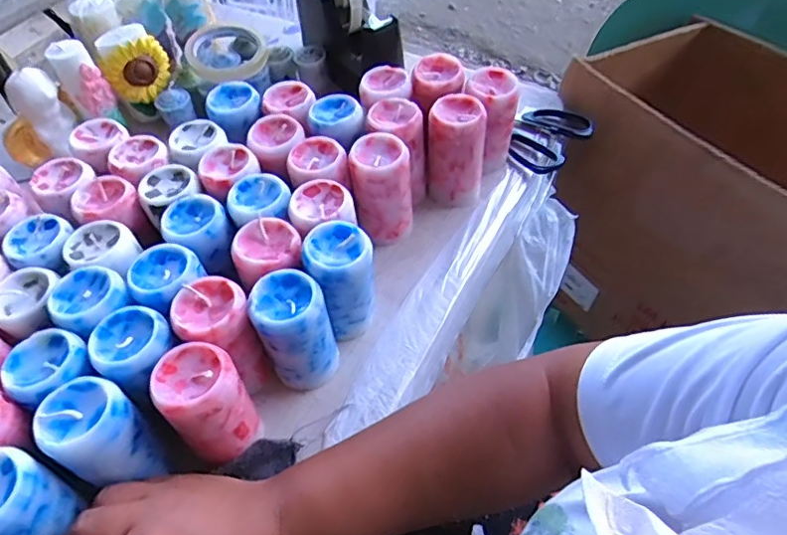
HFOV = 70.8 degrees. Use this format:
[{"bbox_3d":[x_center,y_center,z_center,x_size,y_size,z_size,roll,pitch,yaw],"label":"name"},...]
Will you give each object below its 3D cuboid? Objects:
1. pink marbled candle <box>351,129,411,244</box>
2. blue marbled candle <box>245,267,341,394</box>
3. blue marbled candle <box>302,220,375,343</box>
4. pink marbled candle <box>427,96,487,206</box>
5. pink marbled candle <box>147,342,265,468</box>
[{"bbox_3d":[-0.010,-0.068,0.497,0.051,0.091,0.047,-7,53,-4],"label":"pink marbled candle"},{"bbox_3d":[-0.073,0.049,0.410,0.051,0.091,0.052,-27,56,-18],"label":"blue marbled candle"},{"bbox_3d":[-0.040,0.013,0.434,0.047,0.094,0.046,-17,54,-11],"label":"blue marbled candle"},{"bbox_3d":[0.059,-0.109,0.525,0.050,0.096,0.045,8,53,8],"label":"pink marbled candle"},{"bbox_3d":[-0.124,0.093,0.373,0.050,0.085,0.049,-1,52,1],"label":"pink marbled candle"}]

